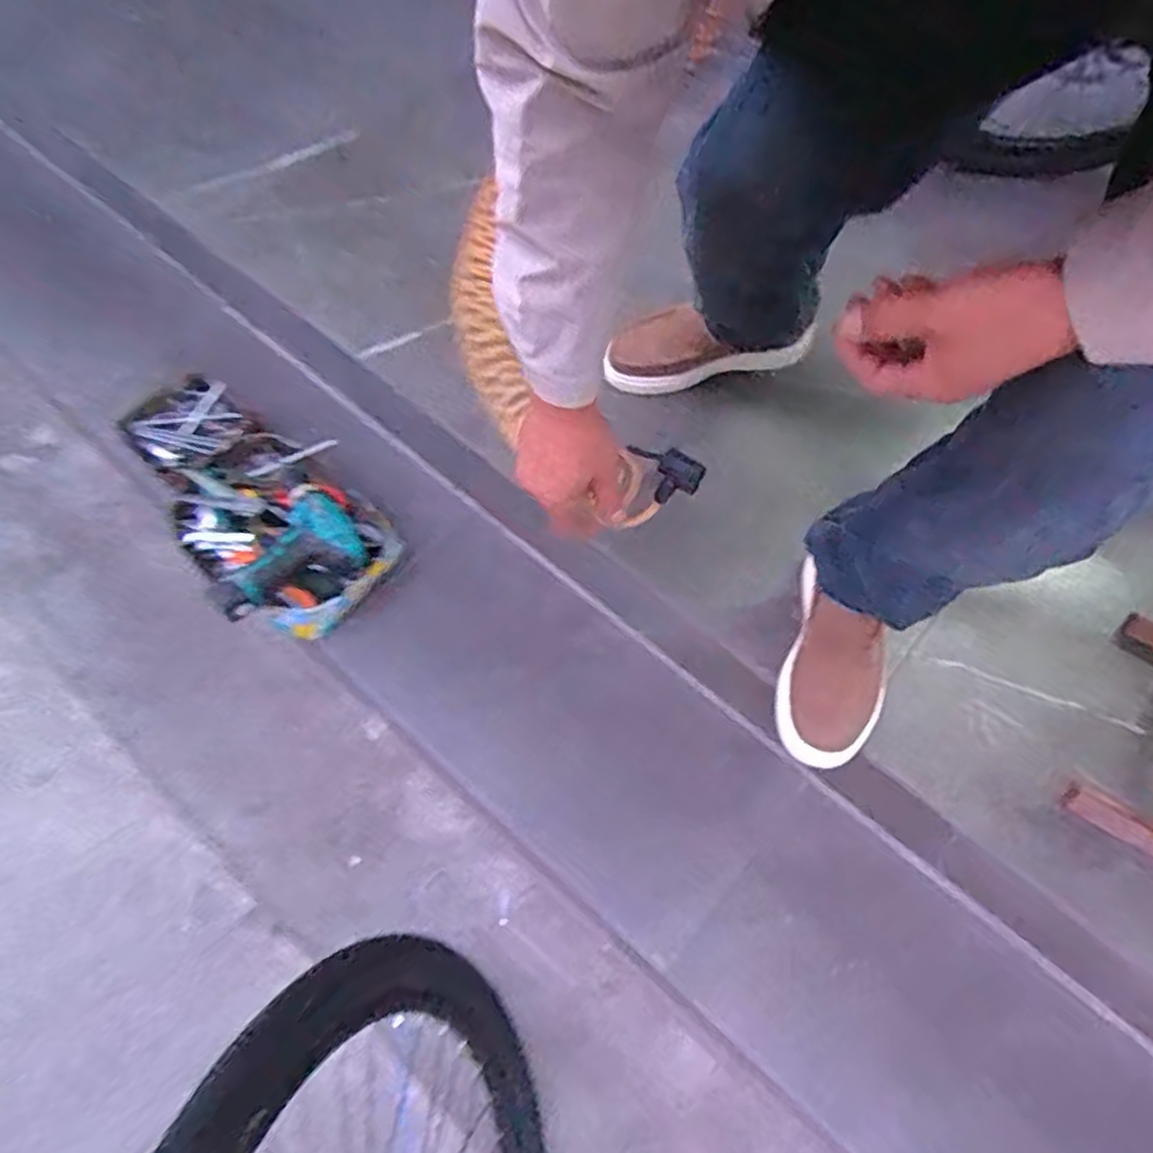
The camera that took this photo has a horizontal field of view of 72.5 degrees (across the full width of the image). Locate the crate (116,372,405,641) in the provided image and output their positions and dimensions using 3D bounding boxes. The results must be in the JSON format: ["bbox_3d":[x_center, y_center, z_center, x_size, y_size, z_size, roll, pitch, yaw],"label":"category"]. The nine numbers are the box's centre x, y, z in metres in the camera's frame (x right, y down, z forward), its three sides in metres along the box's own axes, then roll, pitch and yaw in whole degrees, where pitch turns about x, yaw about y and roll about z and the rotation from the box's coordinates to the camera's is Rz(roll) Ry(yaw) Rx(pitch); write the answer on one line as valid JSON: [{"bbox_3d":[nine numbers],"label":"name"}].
[{"bbox_3d":[-0.490,-0.138,1.144,0.234,0.130,0.514,-39,70,-19],"label":"crate"}]

